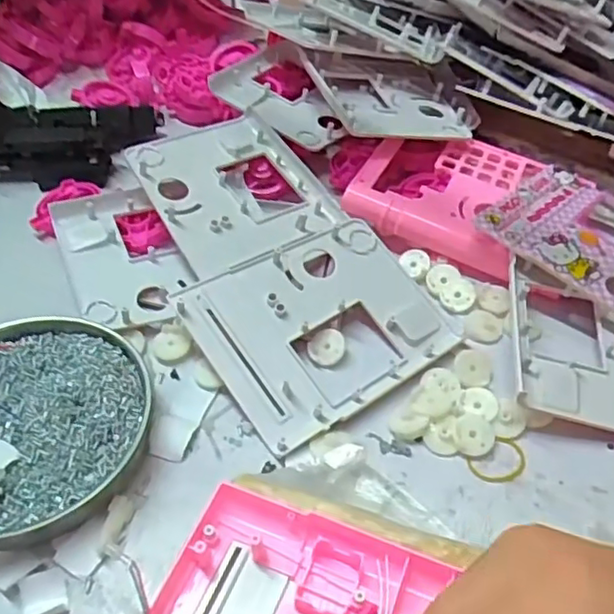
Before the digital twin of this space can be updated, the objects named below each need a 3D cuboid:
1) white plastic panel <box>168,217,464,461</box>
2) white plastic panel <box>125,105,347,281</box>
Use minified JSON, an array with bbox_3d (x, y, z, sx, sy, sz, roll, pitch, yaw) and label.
[{"bbox_3d":[0.012,0.007,0.403,0.150,0.015,0.119,-29,69,-23],"label":"white plastic panel"},{"bbox_3d":[-0.052,-0.086,0.466,0.114,0.012,0.124,-22,65,-26],"label":"white plastic panel"}]

